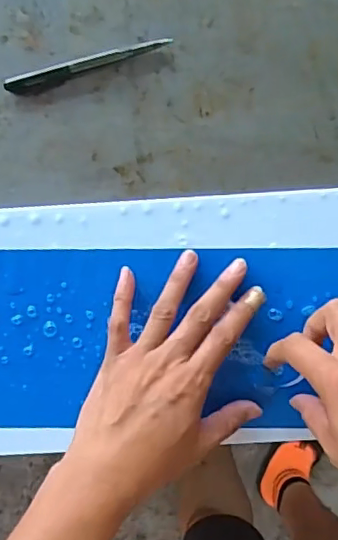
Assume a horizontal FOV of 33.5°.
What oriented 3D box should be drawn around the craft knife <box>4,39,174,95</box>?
[{"bbox_3d":[-0.063,-0.159,0.433,0.130,0.004,0.014,-17,93,2],"label":"craft knife"}]

